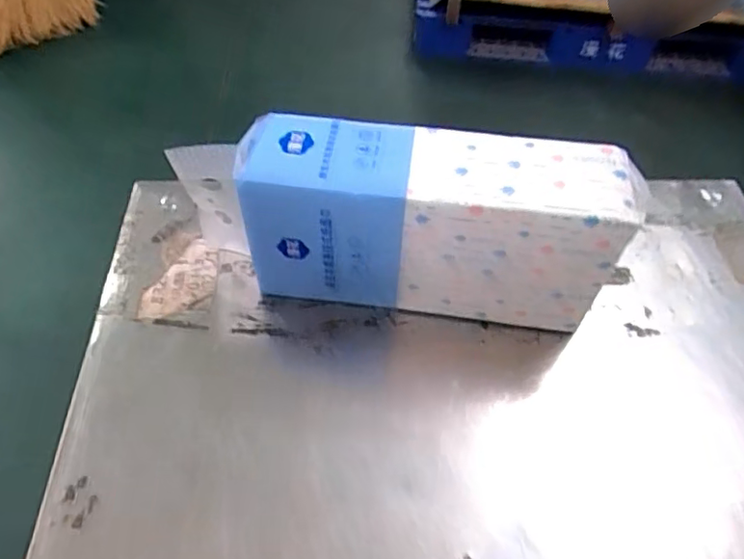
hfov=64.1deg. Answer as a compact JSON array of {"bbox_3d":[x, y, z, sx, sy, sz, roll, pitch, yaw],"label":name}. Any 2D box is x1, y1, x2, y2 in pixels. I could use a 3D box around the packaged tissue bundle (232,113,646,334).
[{"bbox_3d":[0.055,-0.049,0.566,0.336,0.172,0.093,7,53,4],"label":"packaged tissue bundle"}]

